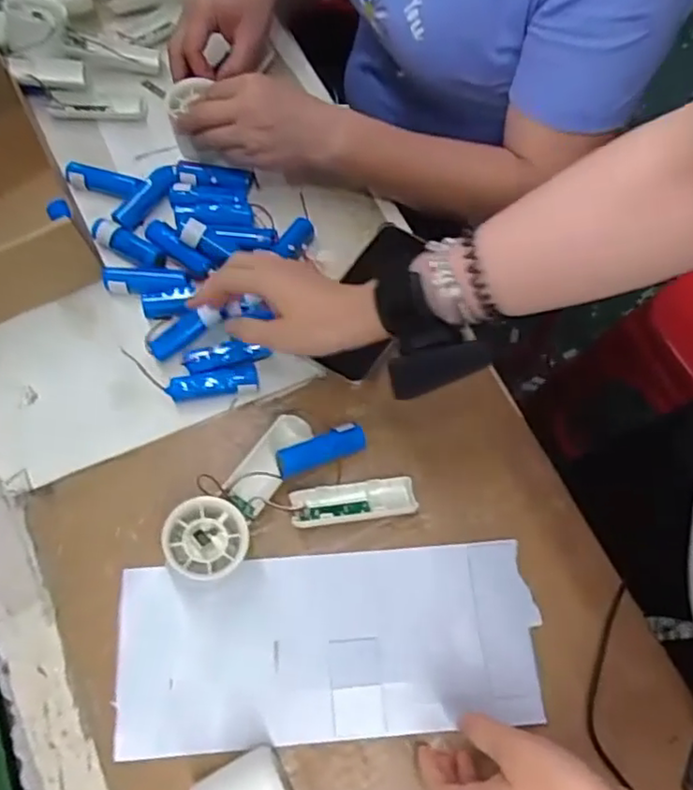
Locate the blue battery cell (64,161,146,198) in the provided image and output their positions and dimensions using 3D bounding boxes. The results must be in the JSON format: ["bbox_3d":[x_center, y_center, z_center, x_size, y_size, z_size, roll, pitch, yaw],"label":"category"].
[{"bbox_3d":[-0.234,-0.206,0.630,0.078,0.023,0.017,14,67,5],"label":"blue battery cell"}]

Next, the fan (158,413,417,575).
[{"bbox_3d":[-0.046,0.066,0.494,0.186,0.054,0.109,-19,68,-9],"label":"fan"}]

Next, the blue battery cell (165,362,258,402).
[{"bbox_3d":[-0.111,-0.010,0.549,0.072,0.018,0.020,-10,67,-6],"label":"blue battery cell"}]

